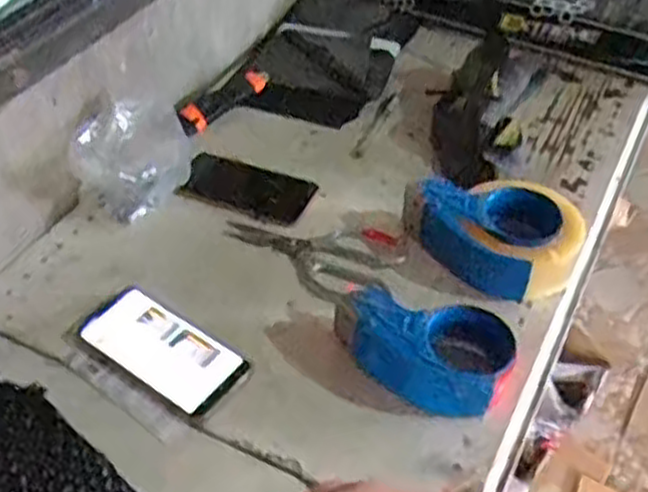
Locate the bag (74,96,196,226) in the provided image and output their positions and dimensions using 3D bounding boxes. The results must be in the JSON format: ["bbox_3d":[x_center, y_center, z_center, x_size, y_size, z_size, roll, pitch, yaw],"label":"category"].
[{"bbox_3d":[-0.211,-0.096,0.868,0.121,0.098,0.111,-26,49,-25],"label":"bag"}]

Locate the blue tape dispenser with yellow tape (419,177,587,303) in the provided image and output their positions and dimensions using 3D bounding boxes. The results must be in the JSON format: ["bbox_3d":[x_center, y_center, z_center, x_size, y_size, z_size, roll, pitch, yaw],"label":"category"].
[{"bbox_3d":[0.185,-0.019,0.822,0.129,0.065,0.161,-34,53,-31],"label":"blue tape dispenser with yellow tape"}]

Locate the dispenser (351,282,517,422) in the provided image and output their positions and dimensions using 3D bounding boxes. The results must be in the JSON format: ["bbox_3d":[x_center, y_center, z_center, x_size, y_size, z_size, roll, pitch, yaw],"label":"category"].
[{"bbox_3d":[0.091,0.092,0.705,0.143,0.061,0.087,22,47,22],"label":"dispenser"}]

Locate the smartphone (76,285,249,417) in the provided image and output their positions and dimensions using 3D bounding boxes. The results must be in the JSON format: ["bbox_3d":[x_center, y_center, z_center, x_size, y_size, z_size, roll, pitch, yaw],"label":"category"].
[{"bbox_3d":[-0.152,0.094,0.739,0.156,0.009,0.074,28,55,25],"label":"smartphone"}]

